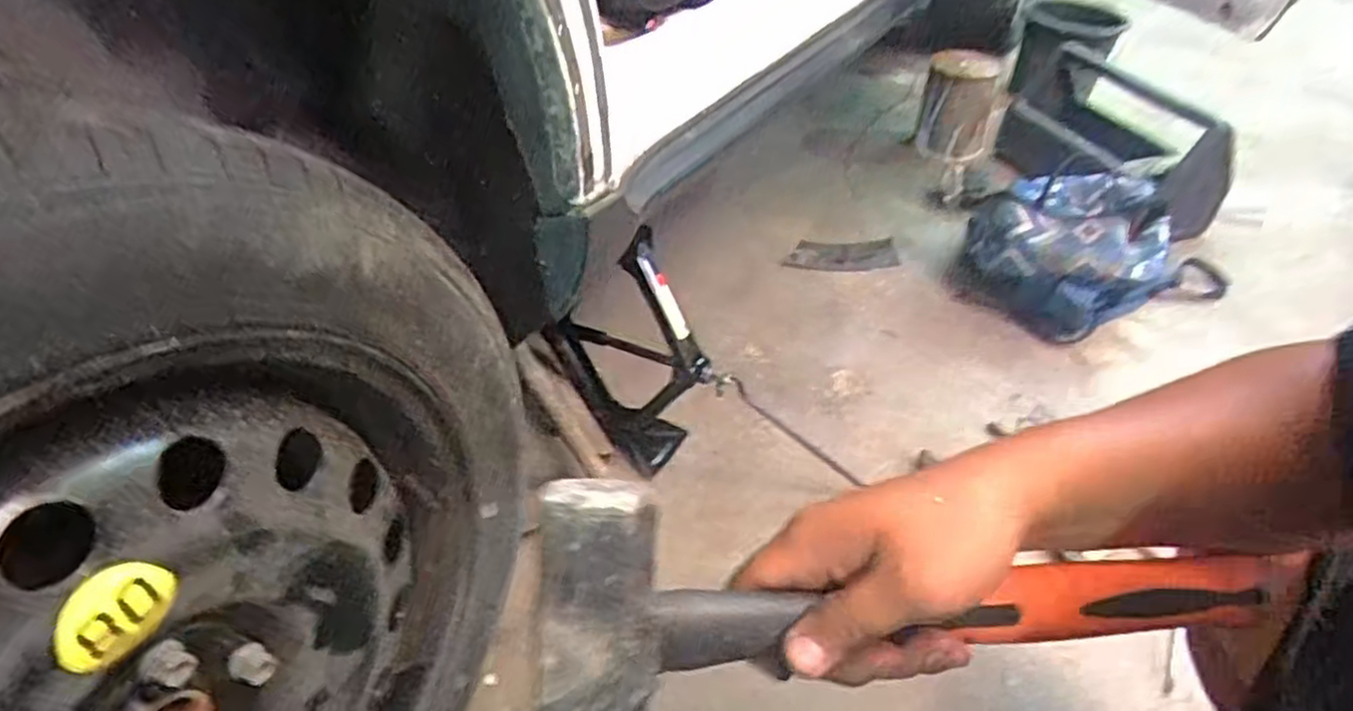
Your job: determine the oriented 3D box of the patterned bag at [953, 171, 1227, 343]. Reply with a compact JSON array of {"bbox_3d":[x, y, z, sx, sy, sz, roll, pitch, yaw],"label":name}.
[{"bbox_3d":[0.802,-0.220,1.464,0.504,0.212,0.306,-20,43,-18],"label":"patterned bag"}]

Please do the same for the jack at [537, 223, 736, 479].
[{"bbox_3d":[-0.060,-0.006,1.030,0.271,0.344,0.093,31,52,34],"label":"jack"}]

